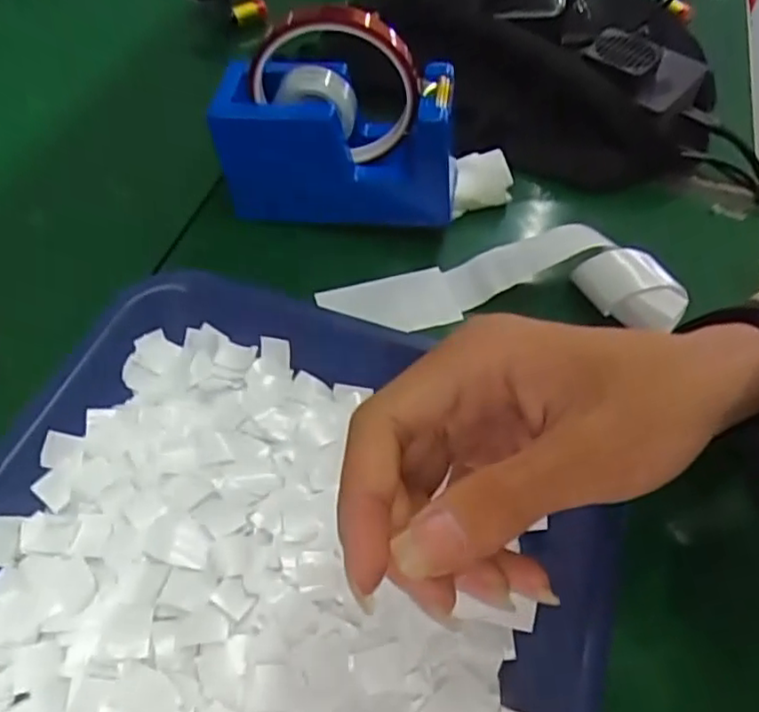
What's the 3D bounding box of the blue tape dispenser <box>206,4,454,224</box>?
[{"bbox_3d":[-0.021,-0.130,0.355,0.131,0.116,0.045,8,55,-2],"label":"blue tape dispenser"}]

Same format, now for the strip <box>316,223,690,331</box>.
[{"bbox_3d":[0.066,-0.042,0.370,0.191,0.024,0.056,-4,54,9],"label":"strip"}]

